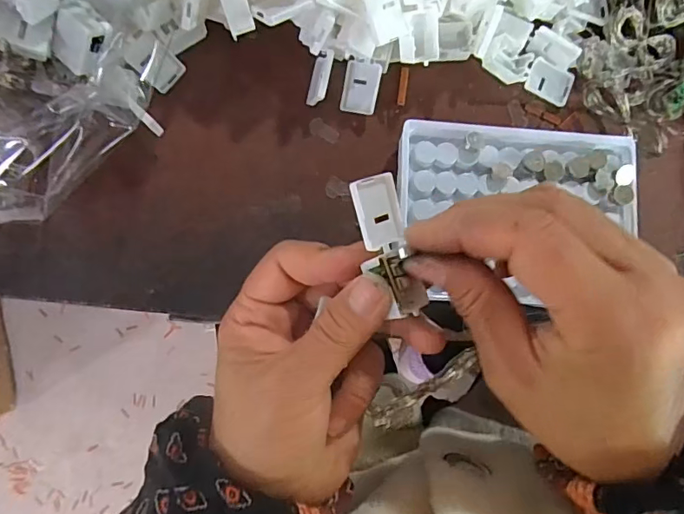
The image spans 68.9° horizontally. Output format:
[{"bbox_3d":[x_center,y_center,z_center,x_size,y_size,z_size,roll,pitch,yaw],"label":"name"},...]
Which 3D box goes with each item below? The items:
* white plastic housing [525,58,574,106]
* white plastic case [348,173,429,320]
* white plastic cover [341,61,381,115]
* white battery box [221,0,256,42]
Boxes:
[{"bbox_3d":[0.121,-0.102,0.289,0.027,0.007,0.019,24,86,-3],"label":"white plastic housing"},{"bbox_3d":[0.017,-0.004,0.196,0.022,0.010,0.054,-19,94,-36],"label":"white plastic case"},{"bbox_3d":[0.011,-0.095,0.278,0.019,0.014,0.027,11,86,-4],"label":"white plastic cover"},{"bbox_3d":[-0.051,-0.121,0.241,0.012,0.004,0.026,-17,118,-4],"label":"white battery box"}]

